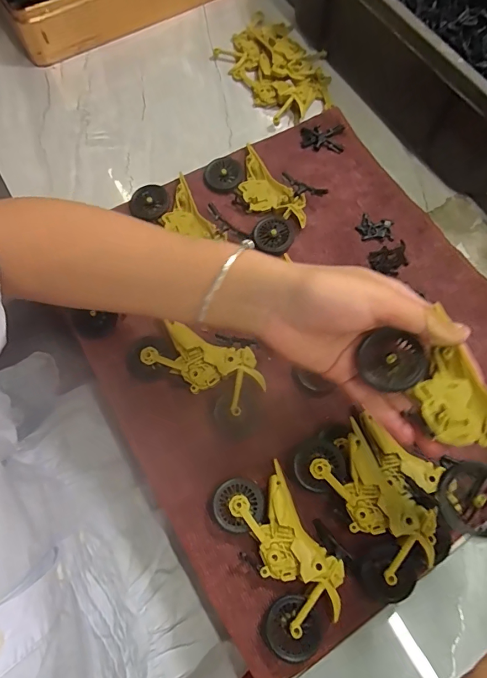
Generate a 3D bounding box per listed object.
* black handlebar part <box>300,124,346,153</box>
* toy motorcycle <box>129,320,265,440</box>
[{"bbox_3d":[0.083,-0.210,0.423,0.044,0.009,0.030,5,71,0],"label":"black handlebar part"},{"bbox_3d":[-0.034,0.024,0.325,0.116,0.022,0.069,24,72,7],"label":"toy motorcycle"}]

